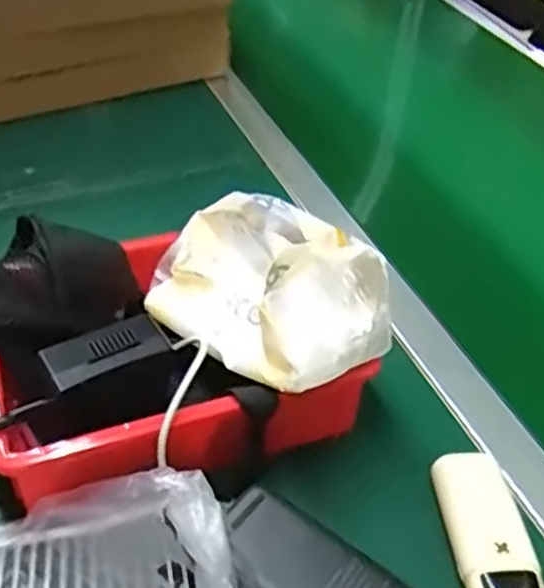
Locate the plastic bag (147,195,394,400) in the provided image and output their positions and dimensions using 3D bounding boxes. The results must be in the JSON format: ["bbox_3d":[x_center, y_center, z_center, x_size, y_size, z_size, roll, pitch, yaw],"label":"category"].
[{"bbox_3d":[-0.006,-0.008,0.478,0.103,0.086,0.167,-23,49,-28],"label":"plastic bag"}]

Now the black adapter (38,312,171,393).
[{"bbox_3d":[-0.096,0.032,0.432,0.070,0.015,0.029,-26,50,-29],"label":"black adapter"}]

